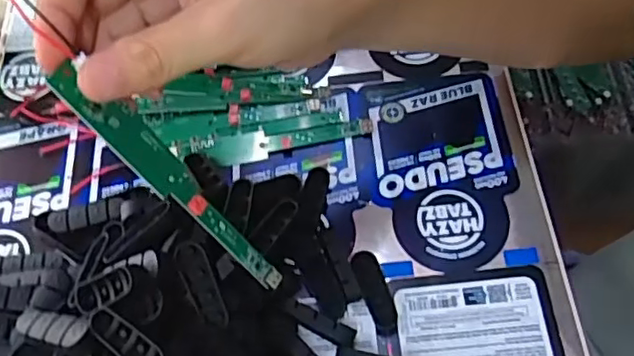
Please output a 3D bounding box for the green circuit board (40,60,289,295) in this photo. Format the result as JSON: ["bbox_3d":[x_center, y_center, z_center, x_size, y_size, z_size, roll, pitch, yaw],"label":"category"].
[{"bbox_3d":[-0.062,0.004,0.276,0.005,0.140,0.016,4,51,53],"label":"green circuit board"}]

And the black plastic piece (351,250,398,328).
[{"bbox_3d":[0.034,0.066,0.364,0.015,0.010,0.046,-22,63,-9],"label":"black plastic piece"}]

